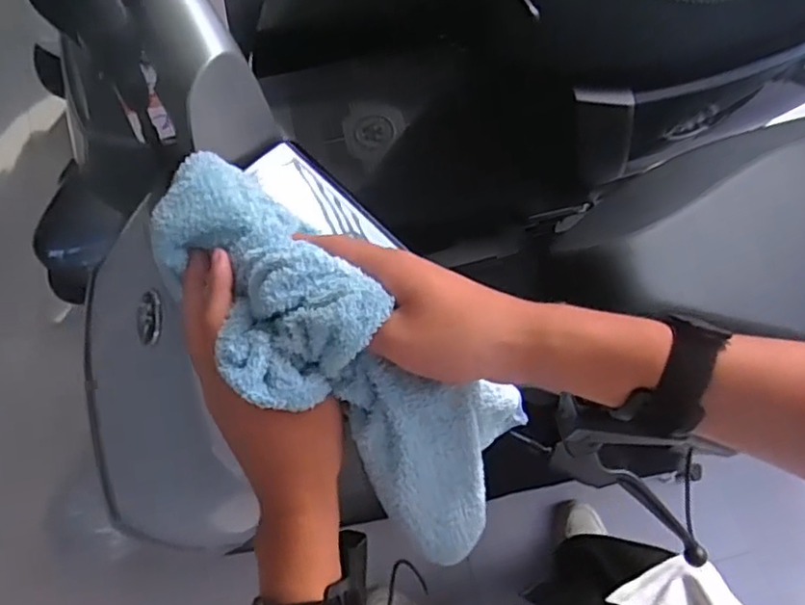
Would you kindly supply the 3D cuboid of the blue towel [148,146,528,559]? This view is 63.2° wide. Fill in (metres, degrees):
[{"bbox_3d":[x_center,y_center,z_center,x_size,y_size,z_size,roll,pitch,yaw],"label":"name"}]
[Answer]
[{"bbox_3d":[-0.025,0.028,0.366,0.107,0.092,0.273,-44,99,-15],"label":"blue towel"}]

